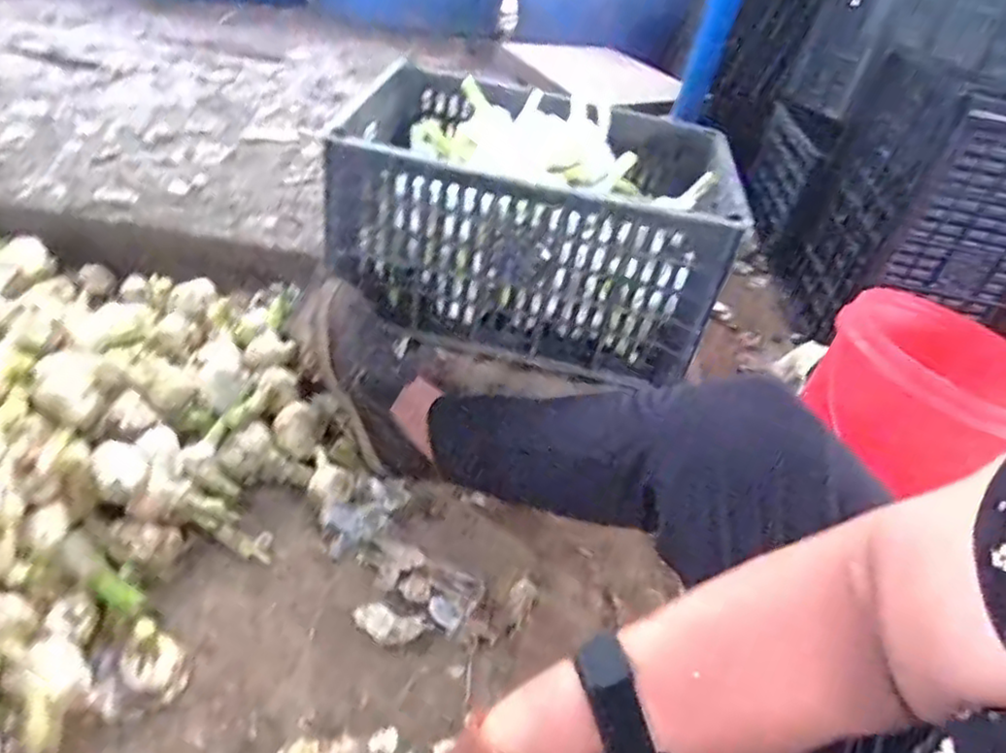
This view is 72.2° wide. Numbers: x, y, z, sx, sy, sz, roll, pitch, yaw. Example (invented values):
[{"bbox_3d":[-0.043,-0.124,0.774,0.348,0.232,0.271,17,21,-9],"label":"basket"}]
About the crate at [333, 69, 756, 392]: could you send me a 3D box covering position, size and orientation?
[{"bbox_3d":[0.044,-0.199,0.853,0.429,0.219,0.313,11,41,4],"label":"crate"}]

